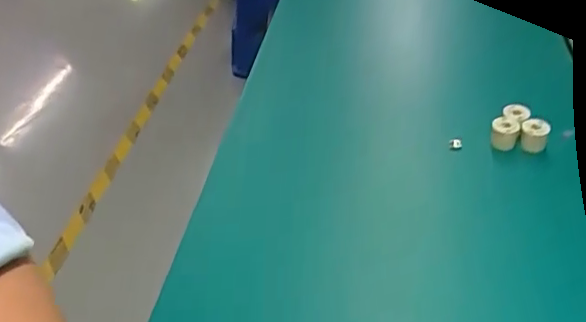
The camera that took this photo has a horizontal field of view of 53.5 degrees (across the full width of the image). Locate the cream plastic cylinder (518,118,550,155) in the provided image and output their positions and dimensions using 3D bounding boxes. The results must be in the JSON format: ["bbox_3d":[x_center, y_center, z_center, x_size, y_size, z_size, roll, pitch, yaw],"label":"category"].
[{"bbox_3d":[0.187,-0.021,0.452,0.020,0.022,0.020,16,43,23],"label":"cream plastic cylinder"}]

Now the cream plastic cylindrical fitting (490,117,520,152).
[{"bbox_3d":[0.165,-0.022,0.454,0.020,0.022,0.020,13,42,19],"label":"cream plastic cylindrical fitting"}]

